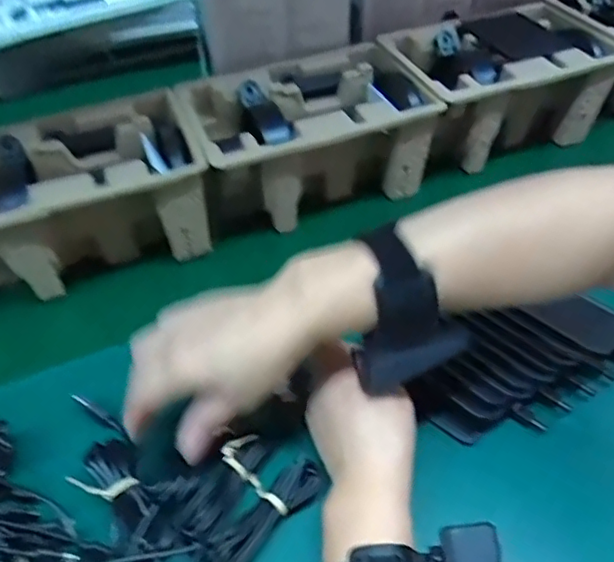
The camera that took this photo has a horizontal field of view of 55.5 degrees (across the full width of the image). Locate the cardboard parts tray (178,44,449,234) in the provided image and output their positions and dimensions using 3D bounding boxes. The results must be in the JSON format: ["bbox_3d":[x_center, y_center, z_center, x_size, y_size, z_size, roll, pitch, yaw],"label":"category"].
[{"bbox_3d":[0.003,-0.144,0.585,0.218,0.097,0.143,-16,48,-11],"label":"cardboard parts tray"}]

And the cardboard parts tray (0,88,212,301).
[{"bbox_3d":[-0.211,-0.074,0.534,0.222,0.104,0.143,-19,49,-14],"label":"cardboard parts tray"}]

